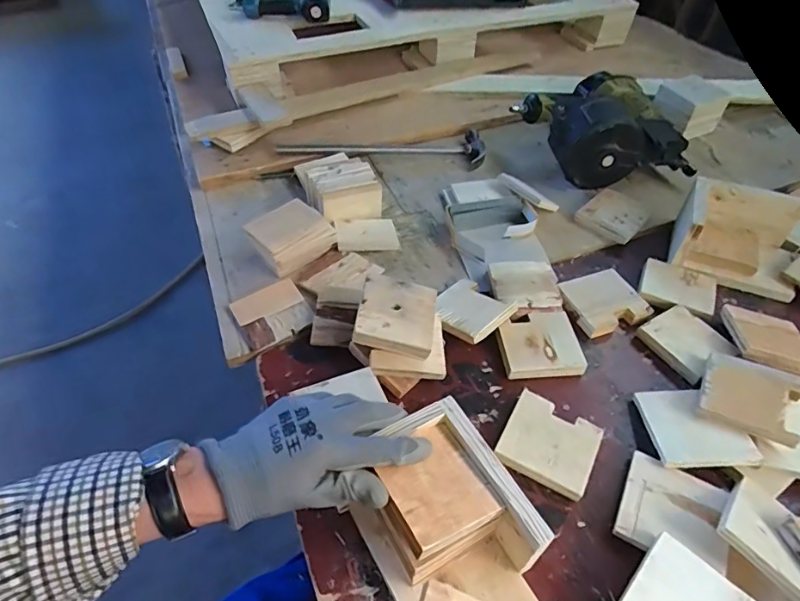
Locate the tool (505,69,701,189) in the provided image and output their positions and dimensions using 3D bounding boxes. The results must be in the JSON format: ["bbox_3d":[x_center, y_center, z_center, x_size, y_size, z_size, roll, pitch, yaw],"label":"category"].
[{"bbox_3d":[0.353,-0.283,0.823,0.216,0.115,0.245,-36,60,-27],"label":"tool"}]

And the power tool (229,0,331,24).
[{"bbox_3d":[-0.245,-0.608,1.001,0.208,0.060,0.065,-1,47,-3],"label":"power tool"}]

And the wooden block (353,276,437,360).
[{"bbox_3d":[-0.003,0.016,0.557,0.086,0.015,0.088,16,57,-10],"label":"wooden block"}]

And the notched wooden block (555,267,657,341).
[{"bbox_3d":[0.267,0.000,0.642,0.096,0.018,0.088,-16,53,-14],"label":"notched wooden block"}]

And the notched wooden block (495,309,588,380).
[{"bbox_3d":[0.167,0.052,0.591,0.091,0.022,0.086,-6,47,-7],"label":"notched wooden block"}]

